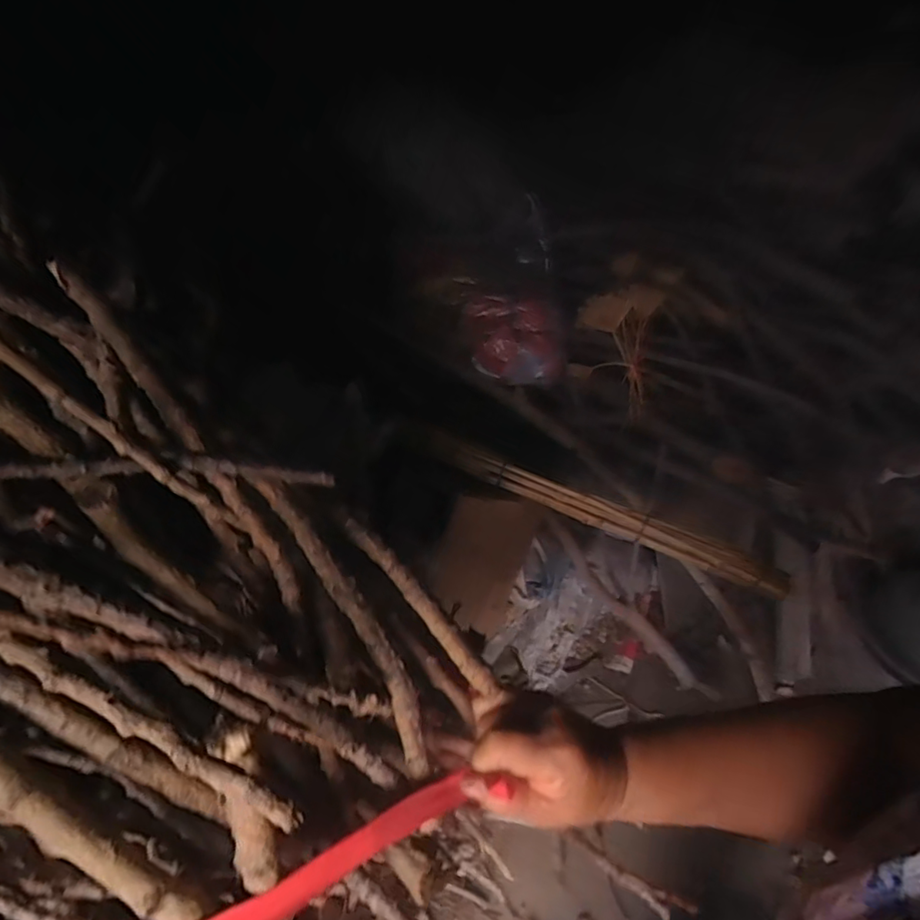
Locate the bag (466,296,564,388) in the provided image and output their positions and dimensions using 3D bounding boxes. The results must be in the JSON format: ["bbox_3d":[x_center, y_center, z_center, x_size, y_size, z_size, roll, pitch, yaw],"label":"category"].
[{"bbox_3d":[0.098,-0.208,0.967,0.167,0.137,0.100,-6,39,0],"label":"bag"}]

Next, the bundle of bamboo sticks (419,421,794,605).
[{"bbox_3d":[0.176,0.064,0.752,0.520,0.051,0.031,22,45,9],"label":"bundle of bamboo sticks"}]

